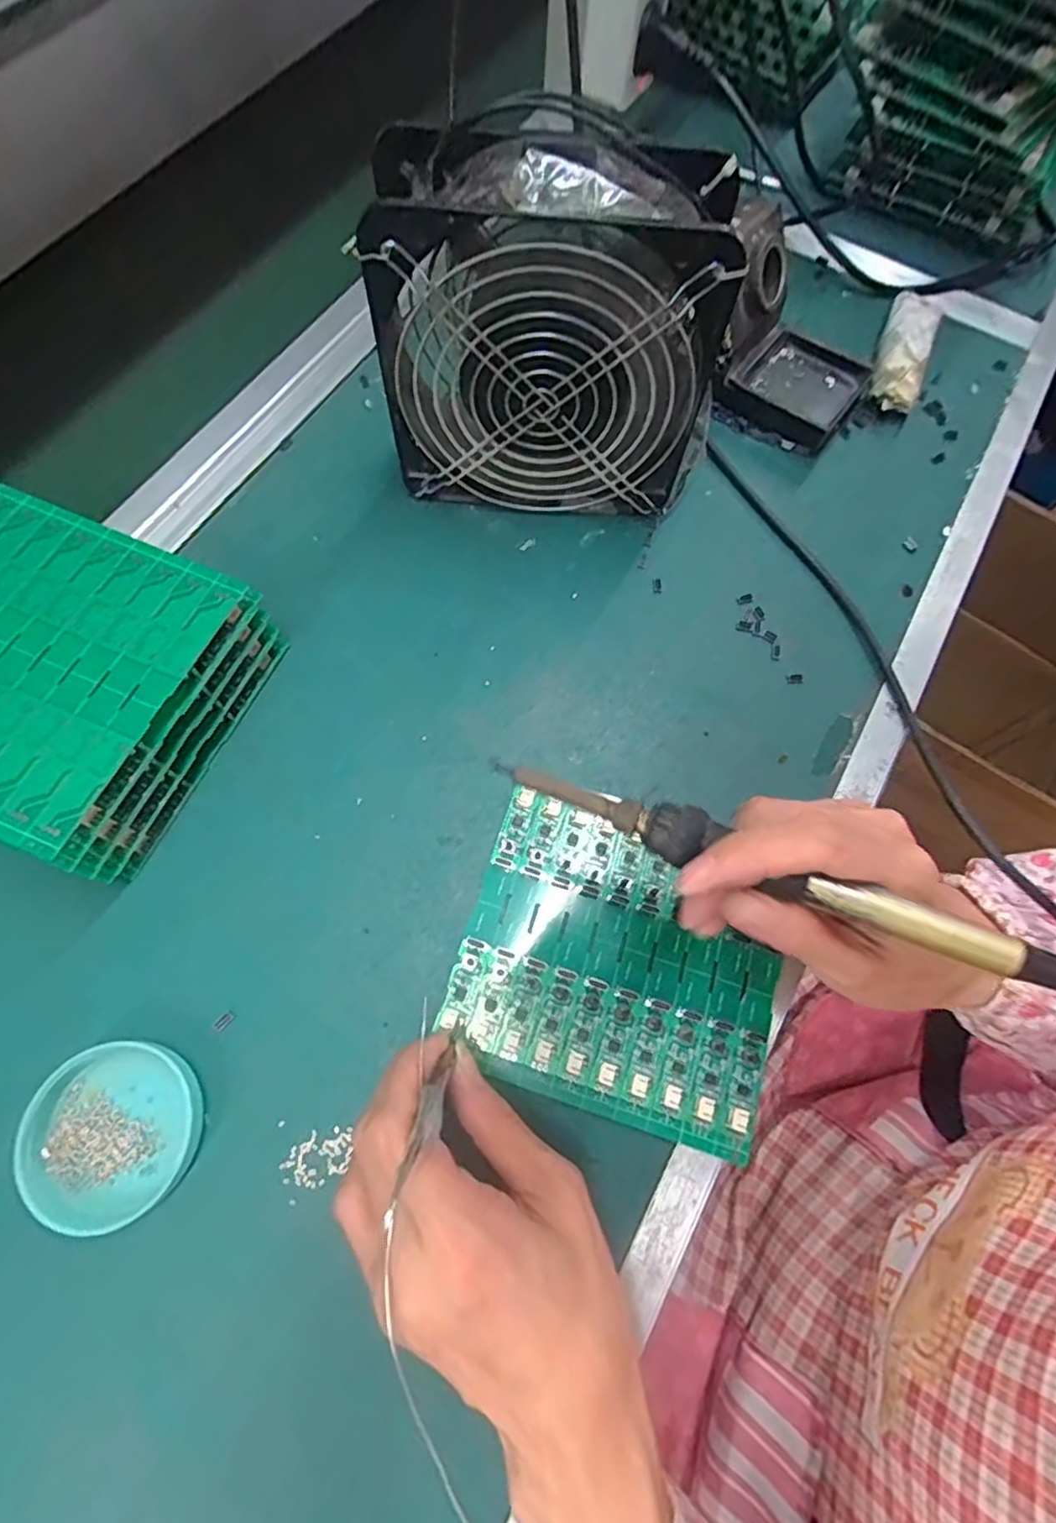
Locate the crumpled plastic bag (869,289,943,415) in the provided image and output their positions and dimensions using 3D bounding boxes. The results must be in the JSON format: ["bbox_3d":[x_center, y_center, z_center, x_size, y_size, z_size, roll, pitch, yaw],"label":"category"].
[{"bbox_3d":[0.242,-0.263,0.412,0.031,0.024,0.091,21,71,5],"label":"crumpled plastic bag"}]

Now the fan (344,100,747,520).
[{"bbox_3d":[0.017,-0.196,0.309,0.164,0.154,0.061,5,71,-1],"label":"fan"}]

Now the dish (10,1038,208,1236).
[{"bbox_3d":[-0.164,0.146,0.252,0.062,0.016,0.061,1,71,-2],"label":"dish"}]

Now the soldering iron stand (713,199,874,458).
[{"bbox_3d":[0.154,-0.249,0.374,0.106,0.075,0.077,25,72,6],"label":"soldering iron stand"}]

